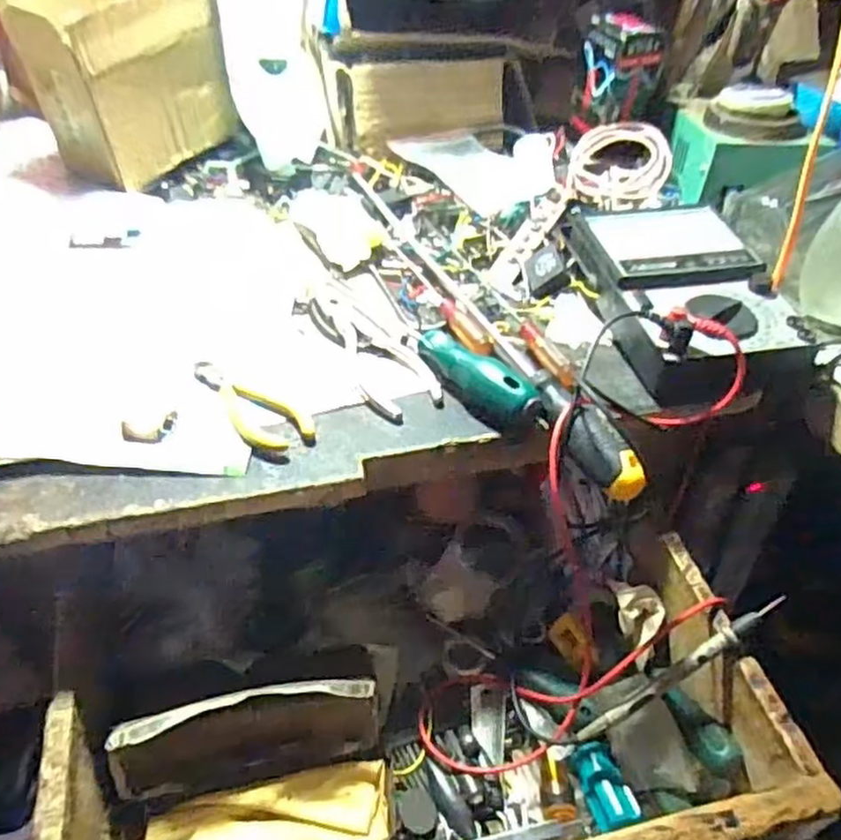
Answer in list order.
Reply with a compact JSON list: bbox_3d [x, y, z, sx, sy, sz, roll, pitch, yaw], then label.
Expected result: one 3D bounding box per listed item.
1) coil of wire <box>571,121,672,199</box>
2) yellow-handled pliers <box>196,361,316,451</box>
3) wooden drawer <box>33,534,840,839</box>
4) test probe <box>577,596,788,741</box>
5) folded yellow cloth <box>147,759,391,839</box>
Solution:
[{"bbox_3d":[0.175,-0.231,0.626,0.087,0.023,0.074,-9,75,4],"label":"coil of wire"},{"bbox_3d":[-0.108,-0.010,0.425,0.101,0.006,0.034,30,48,27],"label":"yellow-handled pliers"},{"bbox_3d":[0.001,0.205,0.404,0.385,0.109,0.185,-8,43,-13],"label":"wooden drawer"},{"bbox_3d":[0.155,0.149,0.419,0.144,0.013,0.011,-37,47,5],"label":"test probe"},{"bbox_3d":[-0.089,0.239,0.417,0.140,0.008,0.045,-5,59,-13],"label":"folded yellow cloth"}]

